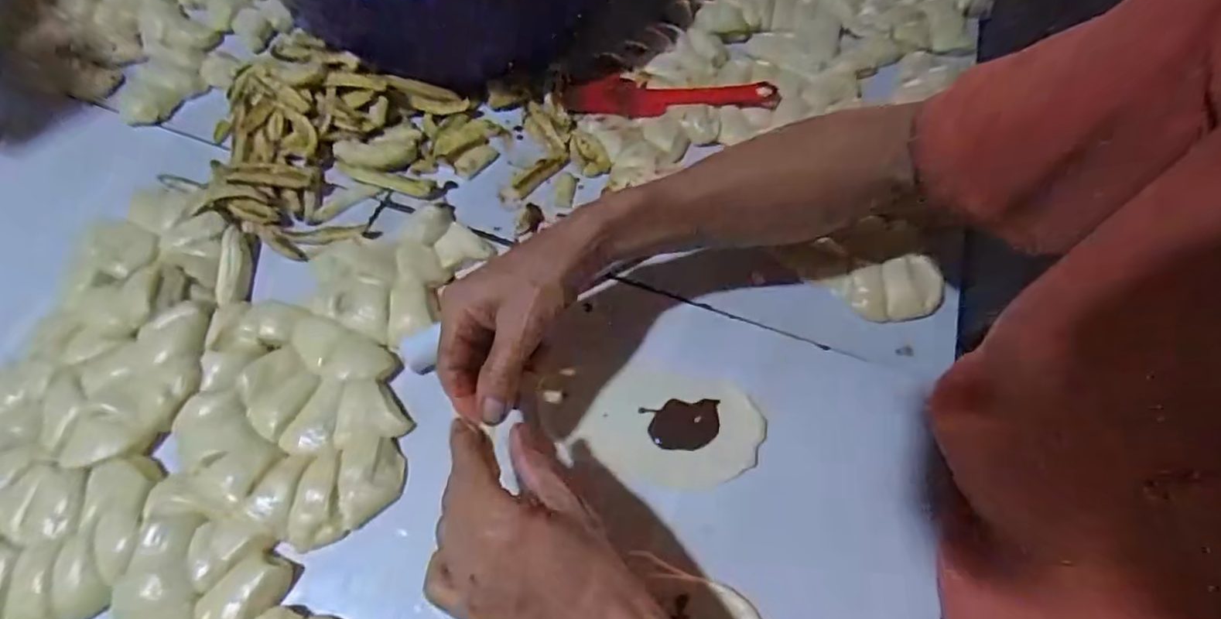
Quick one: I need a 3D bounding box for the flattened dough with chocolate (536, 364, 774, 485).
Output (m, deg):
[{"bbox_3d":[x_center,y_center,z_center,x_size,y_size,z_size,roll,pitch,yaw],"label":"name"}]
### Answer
[{"bbox_3d":[0.029,0.084,0.436,0.161,0.007,0.083,5,60,0],"label":"flattened dough with chocolate"}]

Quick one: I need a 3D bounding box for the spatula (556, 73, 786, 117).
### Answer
[{"bbox_3d":[0.059,-0.203,0.567,0.202,0.015,0.047,4,60,0],"label":"spatula"}]

